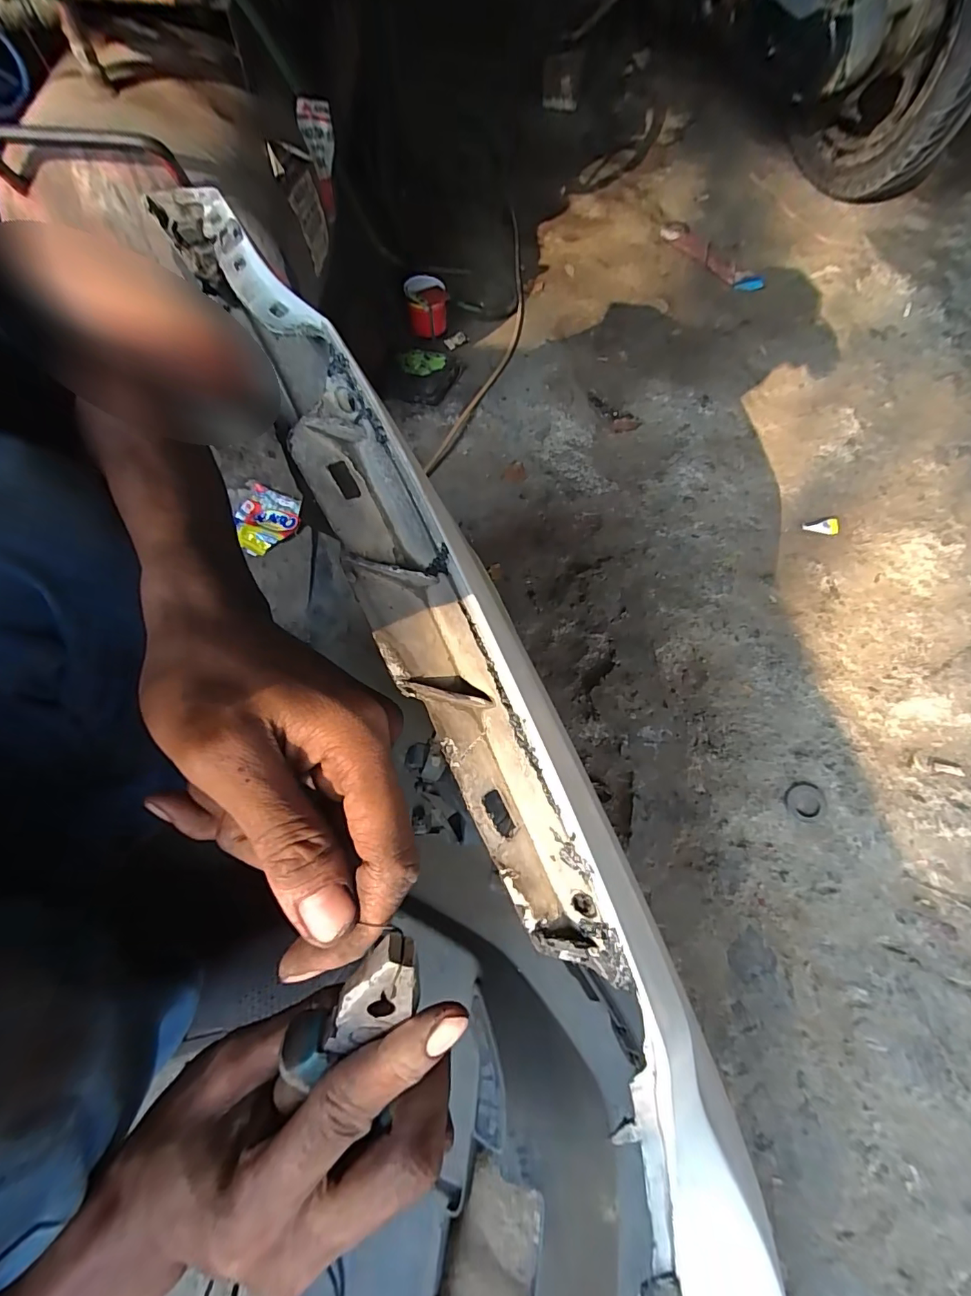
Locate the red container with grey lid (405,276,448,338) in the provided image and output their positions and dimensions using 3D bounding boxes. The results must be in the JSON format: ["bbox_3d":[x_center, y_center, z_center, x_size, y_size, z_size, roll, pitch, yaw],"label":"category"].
[{"bbox_3d":[-0.106,-0.620,0.884,0.073,0.063,0.077,-10,79,-6],"label":"red container with grey lid"}]

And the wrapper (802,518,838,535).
[{"bbox_3d":[0.516,-0.186,0.747,0.056,0.006,0.027,-2,67,2],"label":"wrapper"}]

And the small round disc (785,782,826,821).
[{"bbox_3d":[0.378,0.181,0.573,0.044,0.004,0.044,-1,67,2],"label":"small round disc"}]

